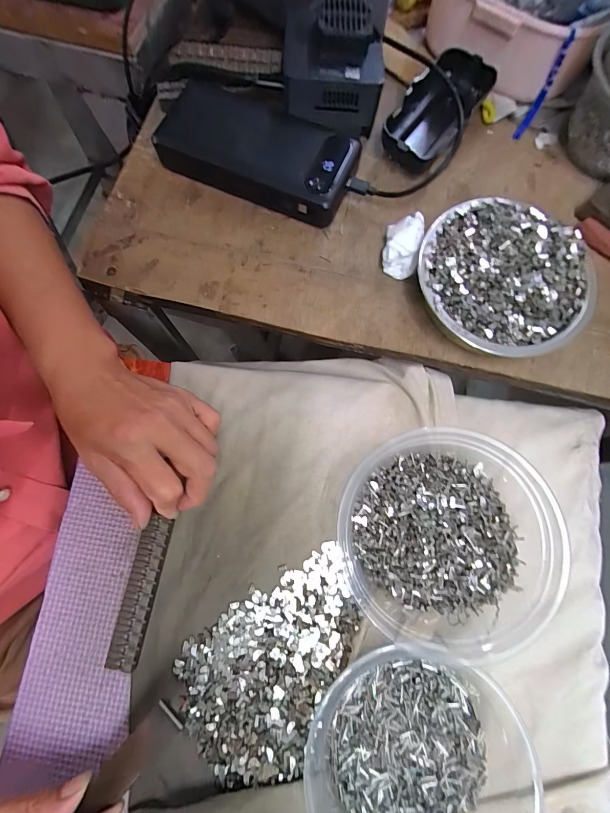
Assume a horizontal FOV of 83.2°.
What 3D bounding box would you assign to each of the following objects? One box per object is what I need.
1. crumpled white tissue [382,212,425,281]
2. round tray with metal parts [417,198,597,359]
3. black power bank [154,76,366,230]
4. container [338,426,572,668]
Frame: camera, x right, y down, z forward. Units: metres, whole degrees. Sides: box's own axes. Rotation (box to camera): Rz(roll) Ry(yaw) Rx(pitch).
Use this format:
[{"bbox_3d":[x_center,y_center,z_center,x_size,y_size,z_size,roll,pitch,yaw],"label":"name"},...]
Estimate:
[{"bbox_3d":[0.073,-0.120,0.258,0.025,0.022,0.040,13,80,2],"label":"crumpled white tissue"},{"bbox_3d":[0.142,-0.090,0.250,0.118,0.030,0.115,0,80,0],"label":"round tray with metal parts"},{"bbox_3d":[-0.043,-0.206,0.270,0.163,0.027,0.071,24,81,4],"label":"black power bank"},{"bbox_3d":[0.091,0.089,0.229,0.129,0.049,0.139,0,80,0],"label":"container"}]

